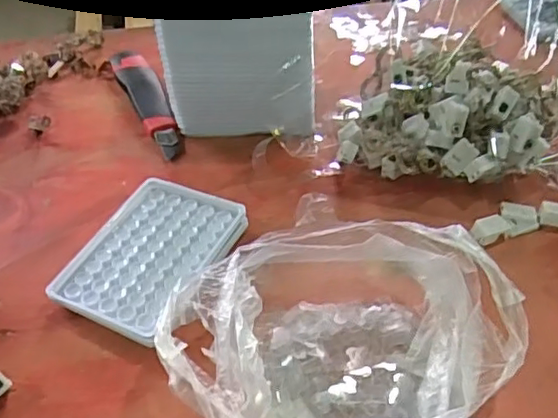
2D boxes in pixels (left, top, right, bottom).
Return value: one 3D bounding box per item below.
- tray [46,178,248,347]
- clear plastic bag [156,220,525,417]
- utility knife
[{"bbox_3d":[-0.095,0.035,0.448,0.101,0.020,0.131,17,48,19],"label":"tray"},{"bbox_3d":[0.039,0.080,0.367,0.191,0.064,0.156,-33,52,-27],"label":"clear plastic bag"},{"bbox_3d":[-0.131,-0.111,0.601,0.037,0.014,0.177,-20,47,-16],"label":"utility knife"}]

